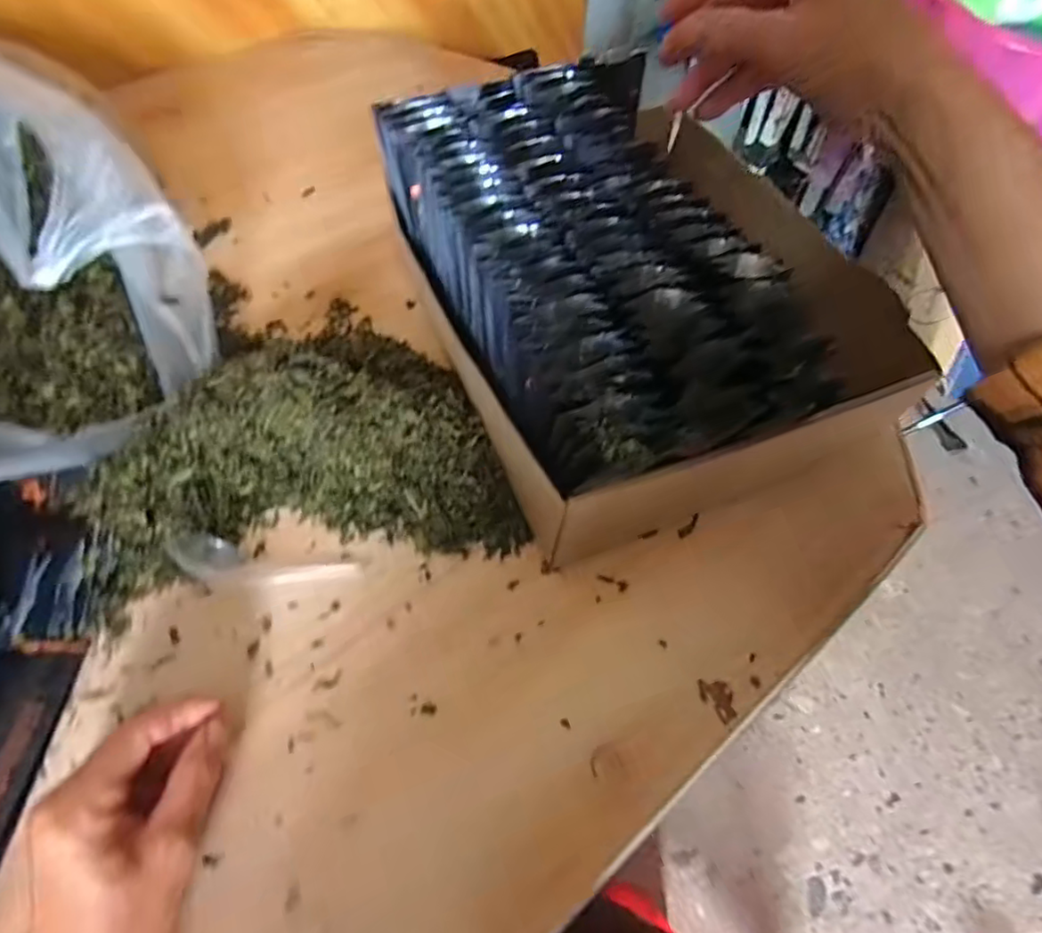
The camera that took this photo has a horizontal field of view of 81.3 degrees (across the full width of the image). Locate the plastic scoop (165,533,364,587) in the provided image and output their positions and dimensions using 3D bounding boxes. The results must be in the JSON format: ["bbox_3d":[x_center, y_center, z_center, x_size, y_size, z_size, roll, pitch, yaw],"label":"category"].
[{"bbox_3d":[-0.158,0.057,0.362,0.113,0.029,0.027,9,59,2],"label":"plastic scoop"}]

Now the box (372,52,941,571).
[{"bbox_3d":[0.077,-0.134,0.432,0.262,0.133,0.328,-21,62,-15],"label":"box"}]

